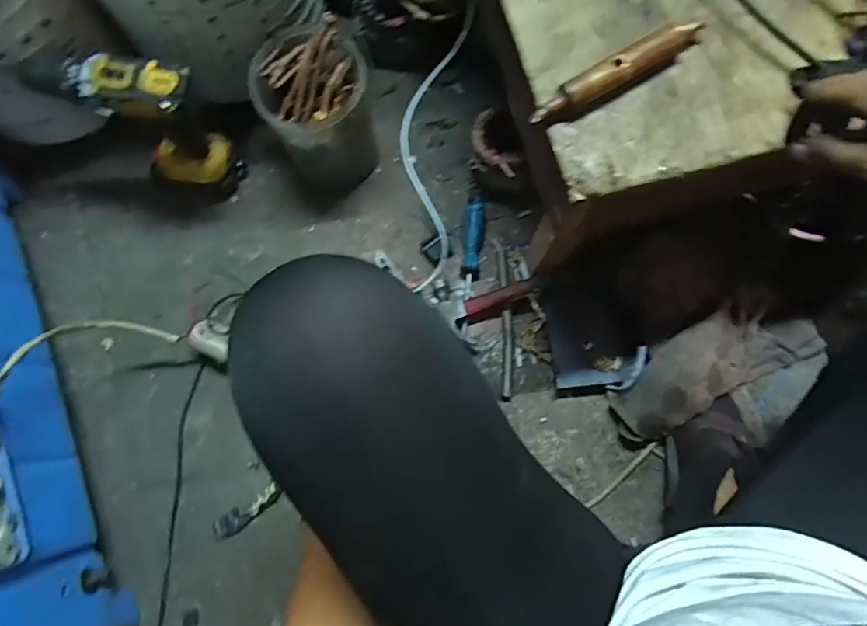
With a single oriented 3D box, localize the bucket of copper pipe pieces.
[{"bbox_3d":[-0.145,-0.255,0.695,0.130,0.193,0.123,0,78,0],"label":"bucket of copper pipe pieces"}]

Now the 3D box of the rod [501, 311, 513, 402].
[{"bbox_3d":[0.102,0.058,0.717,0.015,0.013,0.141,2,78,1],"label":"rod"}]

